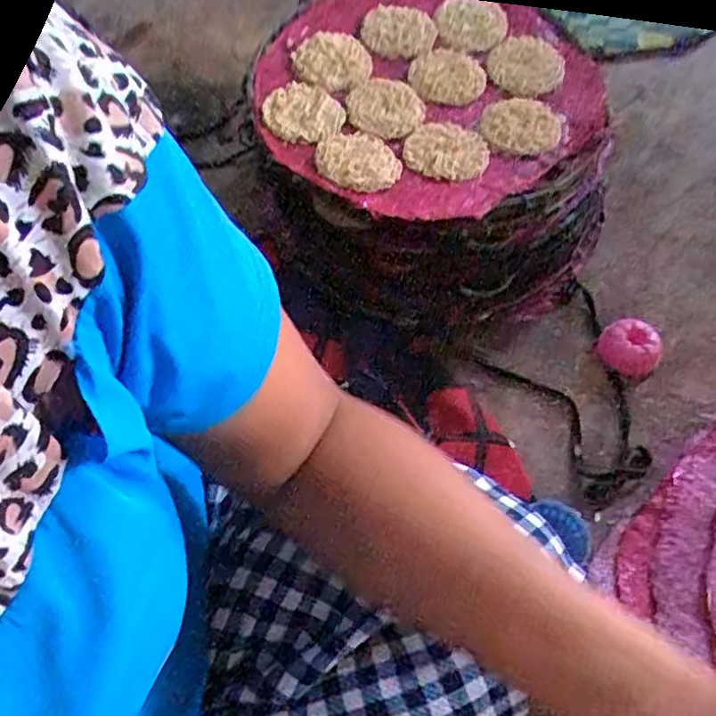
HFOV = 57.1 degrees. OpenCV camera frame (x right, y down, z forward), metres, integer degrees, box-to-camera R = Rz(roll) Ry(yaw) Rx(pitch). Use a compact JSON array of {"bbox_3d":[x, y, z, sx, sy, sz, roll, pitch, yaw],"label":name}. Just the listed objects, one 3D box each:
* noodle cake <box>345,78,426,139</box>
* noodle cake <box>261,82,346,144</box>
[{"bbox_3d":[0.026,-0.239,0.625,0.072,0.018,0.068,-5,62,-1],"label":"noodle cake"},{"bbox_3d":[-0.050,-0.227,0.612,0.069,0.010,0.075,-1,62,2],"label":"noodle cake"}]

